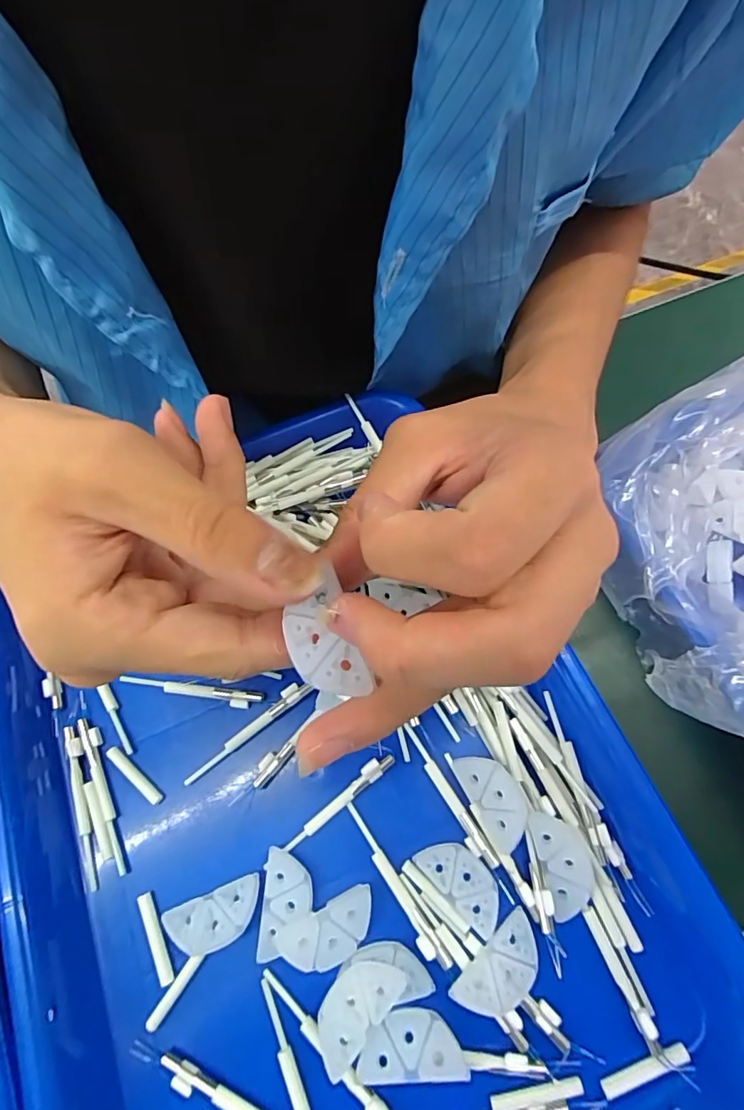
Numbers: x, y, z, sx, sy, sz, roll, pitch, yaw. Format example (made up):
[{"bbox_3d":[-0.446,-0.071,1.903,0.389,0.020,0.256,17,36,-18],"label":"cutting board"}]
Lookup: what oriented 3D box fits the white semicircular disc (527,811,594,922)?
[{"bbox_3d":[0.077,0.124,0.208,0.020,0.005,0.037,-12,68,-3],"label":"white semicircular disc"}]

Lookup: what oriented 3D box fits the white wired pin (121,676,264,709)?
[{"bbox_3d":[-0.087,0.065,0.245,0.069,0.004,0.008,7,69,5],"label":"white wired pin"}]

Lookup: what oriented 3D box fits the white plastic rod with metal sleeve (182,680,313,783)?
[{"bbox_3d":[-0.057,0.080,0.236,0.068,0.004,0.008,-35,71,-11],"label":"white plastic rod with metal sleeve"}]

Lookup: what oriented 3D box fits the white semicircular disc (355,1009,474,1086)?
[{"bbox_3d":[0.013,0.179,0.187,0.038,0.010,0.020,-11,68,-2],"label":"white semicircular disc"}]

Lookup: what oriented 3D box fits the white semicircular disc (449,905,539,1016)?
[{"bbox_3d":[0.050,0.159,0.195,0.039,0.006,0.019,-41,72,-13],"label":"white semicircular disc"}]

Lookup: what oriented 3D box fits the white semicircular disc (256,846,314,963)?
[{"bbox_3d":[-0.035,0.142,0.209,0.021,0.006,0.038,-1,68,2],"label":"white semicircular disc"}]

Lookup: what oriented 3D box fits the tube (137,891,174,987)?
[{"bbox_3d":[-0.088,0.156,0.210,0.006,0.005,0.033,-24,69,-8],"label":"tube"}]

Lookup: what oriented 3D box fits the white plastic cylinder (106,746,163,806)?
[{"bbox_3d":[-0.108,0.100,0.234,0.034,0.004,0.006,37,74,15],"label":"white plastic cylinder"}]

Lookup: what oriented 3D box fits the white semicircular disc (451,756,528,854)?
[{"bbox_3d":[0.053,0.103,0.217,0.020,0.007,0.038,-26,69,-8],"label":"white semicircular disc"}]

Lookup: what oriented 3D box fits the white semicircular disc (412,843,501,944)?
[{"bbox_3d":[0.038,0.132,0.209,0.020,0.004,0.037,-42,72,-13],"label":"white semicircular disc"}]

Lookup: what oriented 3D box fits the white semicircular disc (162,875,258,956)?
[{"bbox_3d":[-0.064,0.147,0.207,0.038,0.004,0.020,-22,56,-5],"label":"white semicircular disc"}]

